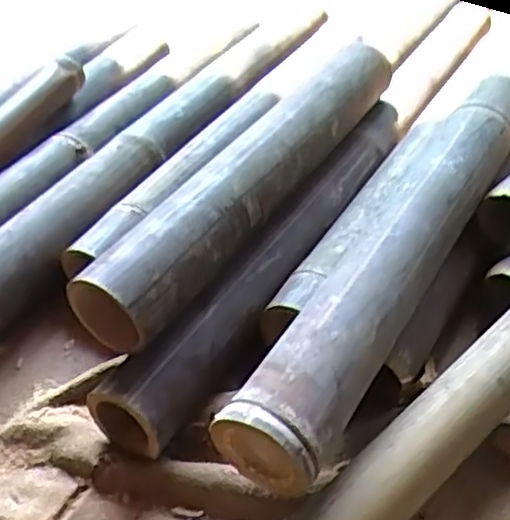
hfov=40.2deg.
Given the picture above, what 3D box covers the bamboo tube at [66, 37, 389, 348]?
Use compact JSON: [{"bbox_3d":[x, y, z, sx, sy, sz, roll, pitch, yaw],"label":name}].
[{"bbox_3d":[0.007,-0.088,0.679,0.082,0.064,0.468,22,48,28],"label":"bamboo tube"}]

